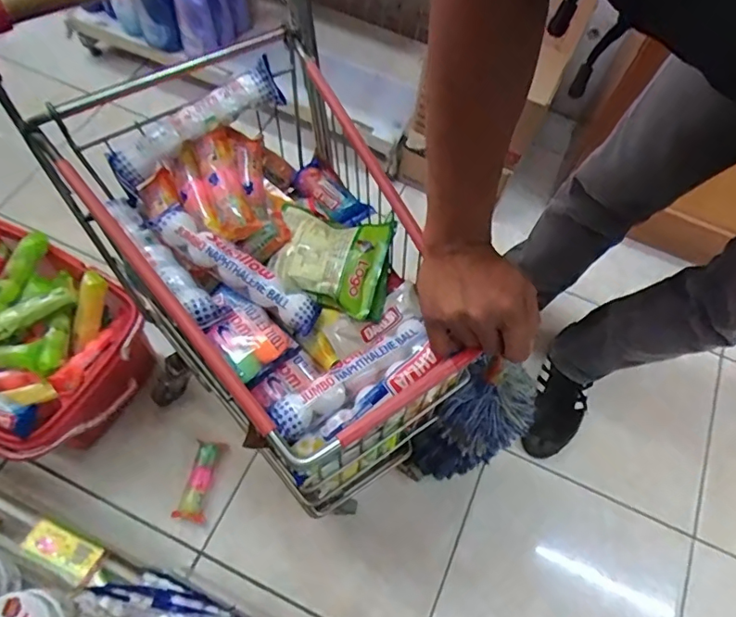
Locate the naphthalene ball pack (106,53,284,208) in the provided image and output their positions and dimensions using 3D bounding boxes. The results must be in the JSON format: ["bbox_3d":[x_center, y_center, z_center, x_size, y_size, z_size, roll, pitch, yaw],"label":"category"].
[{"bbox_3d":[-0.192,-0.204,0.586,0.211,0.050,0.032,-36,69,-5],"label":"naphthalene ball pack"}]

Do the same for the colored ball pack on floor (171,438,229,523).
[{"bbox_3d":[-0.296,0.303,0.925,0.050,0.027,0.136,12,63,4],"label":"colored ball pack on floor"}]

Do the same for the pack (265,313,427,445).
[{"bbox_3d":[-0.015,0.063,0.515,0.177,0.030,0.039,-34,69,-18],"label":"pack"}]

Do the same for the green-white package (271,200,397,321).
[{"bbox_3d":[-0.041,-0.057,0.584,0.130,0.030,0.126,9,63,2],"label":"green-white package"}]

